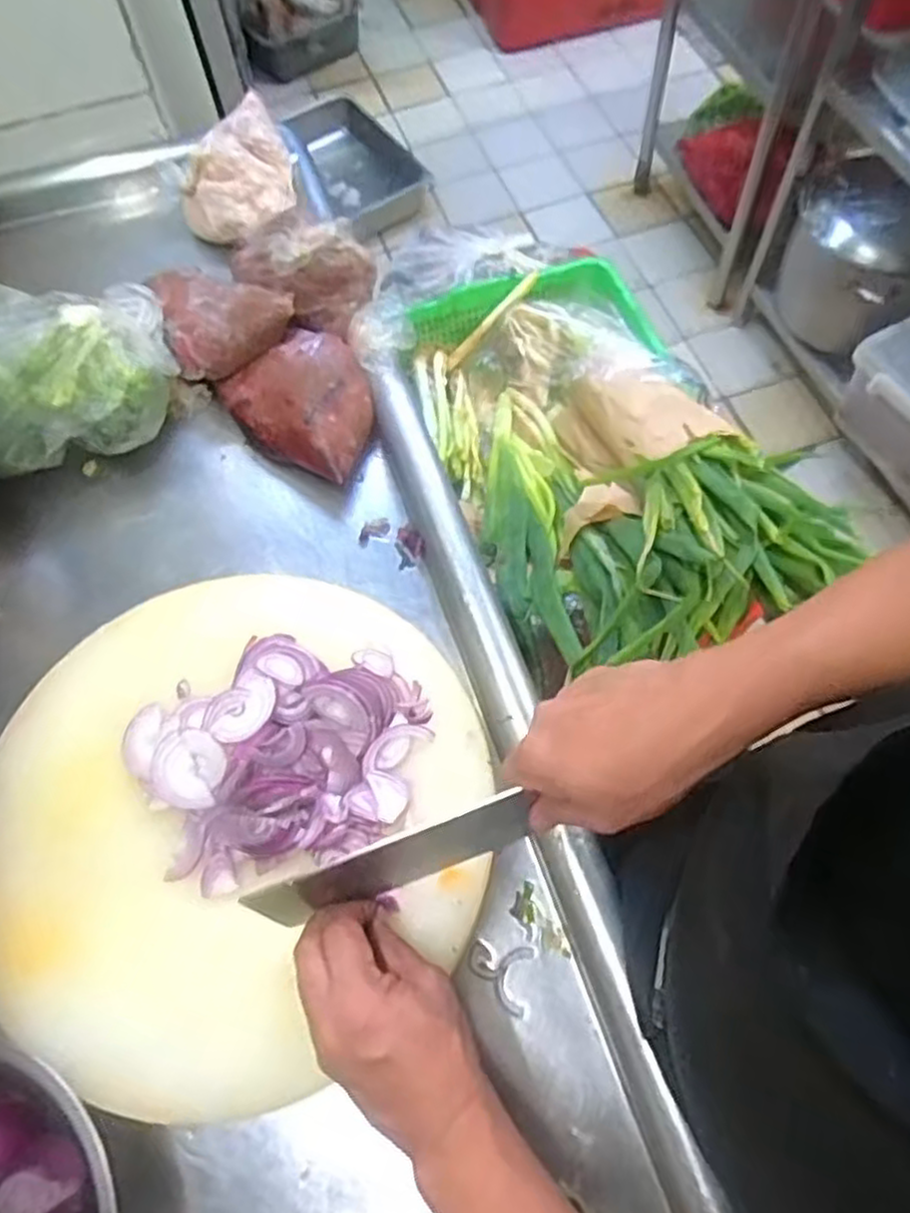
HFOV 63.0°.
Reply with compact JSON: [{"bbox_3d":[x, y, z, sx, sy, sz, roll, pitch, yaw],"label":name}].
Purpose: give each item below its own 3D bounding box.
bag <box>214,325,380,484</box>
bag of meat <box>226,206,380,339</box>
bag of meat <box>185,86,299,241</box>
[{"bbox_3d":[-0.143,-0.201,0.728,0.123,0.048,0.172,-35,67,-14],"label":"bag"},{"bbox_3d":[-0.159,-0.354,0.767,0.147,0.067,0.084,30,69,16],"label":"bag of meat"},{"bbox_3d":[-0.252,-0.513,0.868,0.122,0.060,0.193,-2,64,1],"label":"bag of meat"}]

